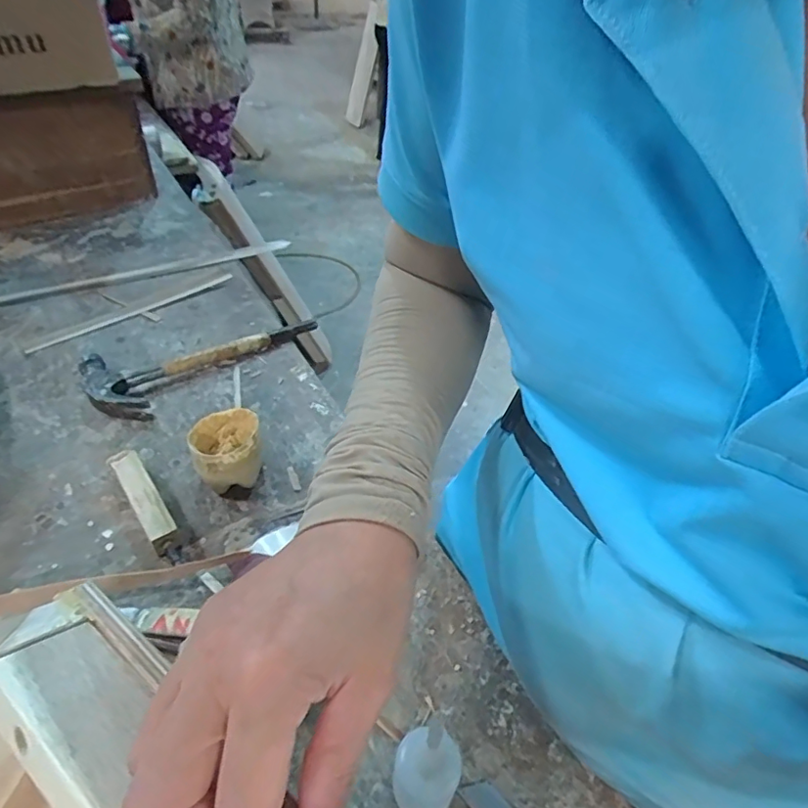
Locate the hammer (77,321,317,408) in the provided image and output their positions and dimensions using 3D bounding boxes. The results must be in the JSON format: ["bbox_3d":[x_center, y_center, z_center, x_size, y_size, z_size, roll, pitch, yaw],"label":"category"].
[{"bbox_3d":[-0.207,-0.062,0.578,0.092,0.027,0.237,35,51,29],"label":"hammer"}]

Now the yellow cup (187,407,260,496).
[{"bbox_3d":[-0.144,0.040,0.451,0.054,0.053,0.054,2,43,-2],"label":"yellow cup"}]

